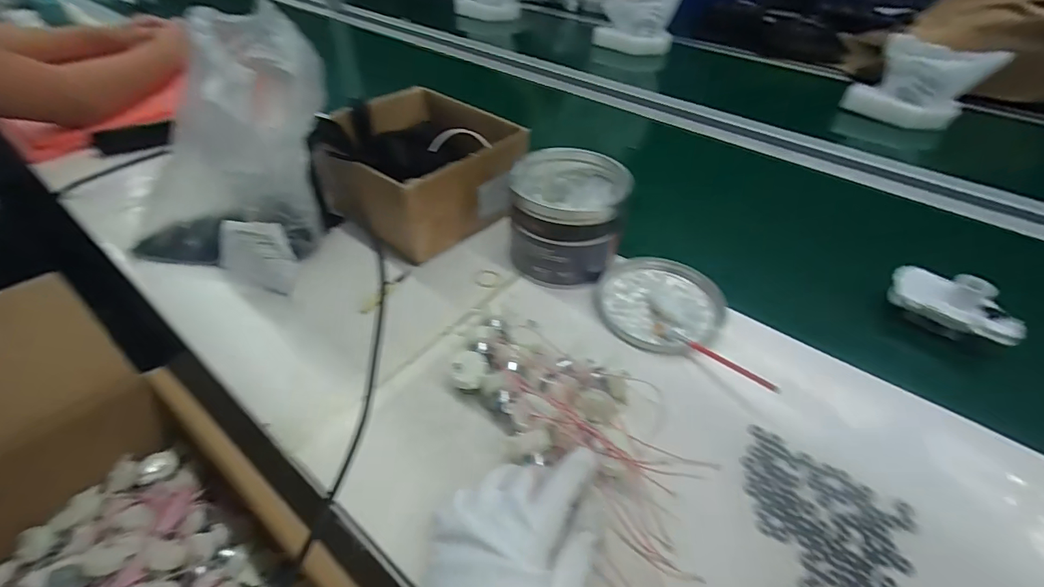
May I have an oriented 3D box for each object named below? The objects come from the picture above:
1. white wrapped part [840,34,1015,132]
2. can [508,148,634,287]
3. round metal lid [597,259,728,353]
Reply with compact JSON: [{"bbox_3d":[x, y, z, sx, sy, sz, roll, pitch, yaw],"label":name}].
[{"bbox_3d":[0.748,-0.394,0.874,0.051,0.153,0.192,-31,52,-30],"label":"white wrapped part"},{"bbox_3d":[0.053,-0.090,0.519,0.127,0.098,0.133,1,43,-1],"label":"can"},{"bbox_3d":[0.148,0.009,0.497,0.128,0.019,0.134,1,43,-1],"label":"round metal lid"}]

